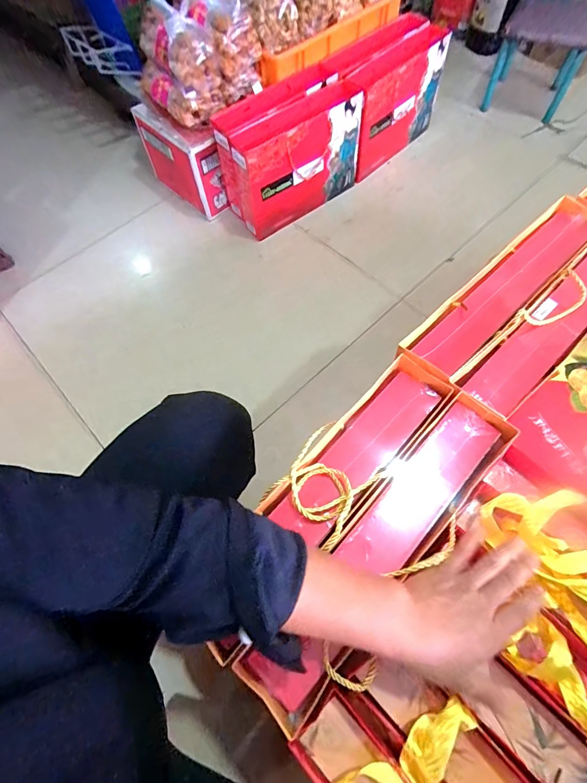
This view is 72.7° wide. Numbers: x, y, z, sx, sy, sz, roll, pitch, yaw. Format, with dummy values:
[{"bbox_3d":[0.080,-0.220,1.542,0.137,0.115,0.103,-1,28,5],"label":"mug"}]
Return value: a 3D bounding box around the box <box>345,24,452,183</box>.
[{"bbox_3d":[0.305,-0.849,1.190,0.369,0.266,0.093,-39,68,-15],"label":"box"}]

